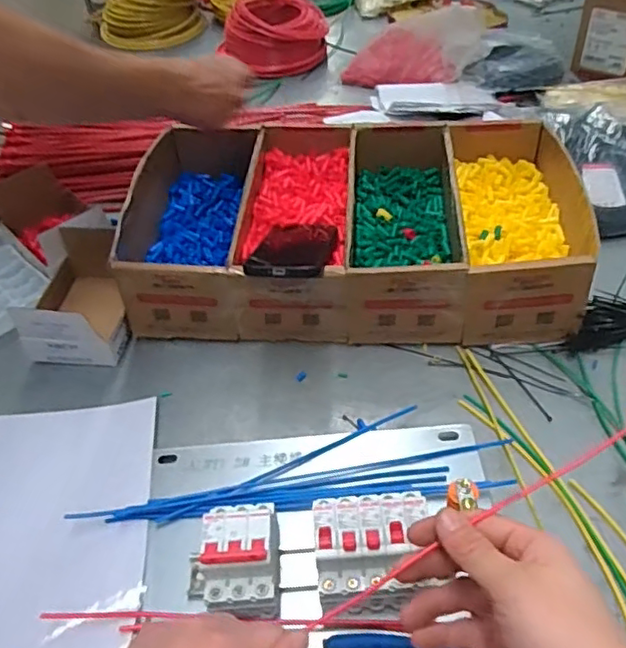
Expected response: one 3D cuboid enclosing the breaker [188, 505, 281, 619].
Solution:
[{"bbox_3d":[-0.055,0.182,0.473,0.057,0.076,0.082,-1,47,4],"label":"breaker"}]

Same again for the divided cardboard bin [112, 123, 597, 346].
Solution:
[{"bbox_3d":[0.037,-0.122,0.743,0.521,0.121,0.313,2,47,7],"label":"divided cardboard bin"}]

